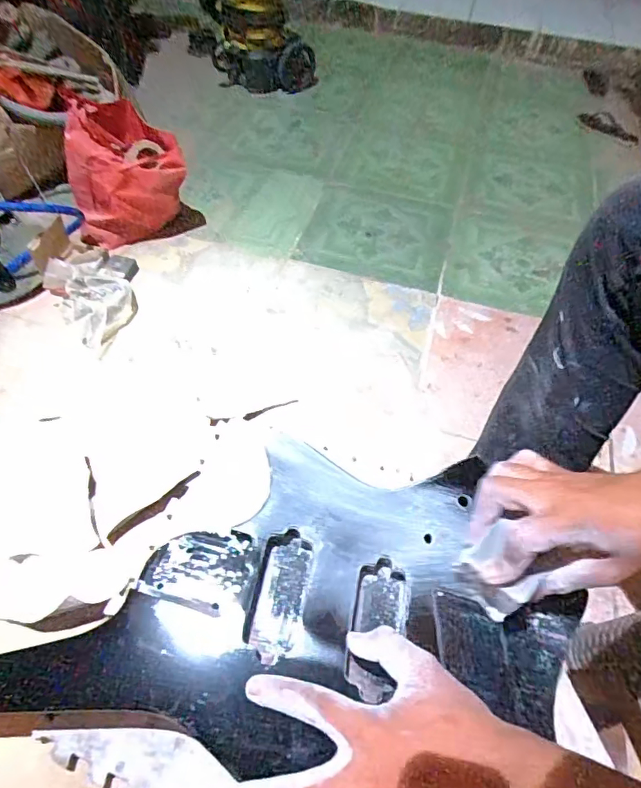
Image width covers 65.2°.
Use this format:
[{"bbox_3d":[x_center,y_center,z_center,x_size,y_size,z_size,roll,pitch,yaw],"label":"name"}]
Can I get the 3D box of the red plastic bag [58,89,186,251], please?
[{"bbox_3d":[-0.472,-0.528,1.224,0.255,0.299,0.145,-15,57,-13],"label":"red plastic bag"}]

